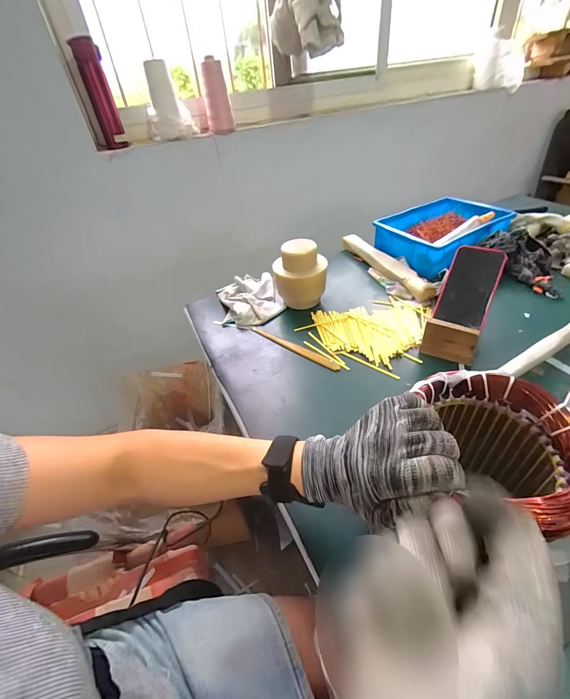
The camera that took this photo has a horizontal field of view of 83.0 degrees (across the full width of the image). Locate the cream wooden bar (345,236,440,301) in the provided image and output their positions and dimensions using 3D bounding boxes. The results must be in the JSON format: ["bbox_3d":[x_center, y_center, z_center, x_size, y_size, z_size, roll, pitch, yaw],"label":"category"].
[{"bbox_3d":[0.234,-0.204,0.773,0.045,0.042,0.323,-19,41,-13],"label":"cream wooden bar"}]

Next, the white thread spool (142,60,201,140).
[{"bbox_3d":[-0.317,-0.667,0.873,0.122,0.157,0.110,-15,42,-9],"label":"white thread spool"}]

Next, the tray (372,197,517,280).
[{"bbox_3d":[0.386,-0.283,0.800,0.281,0.084,0.210,-23,42,-17],"label":"tray"}]

